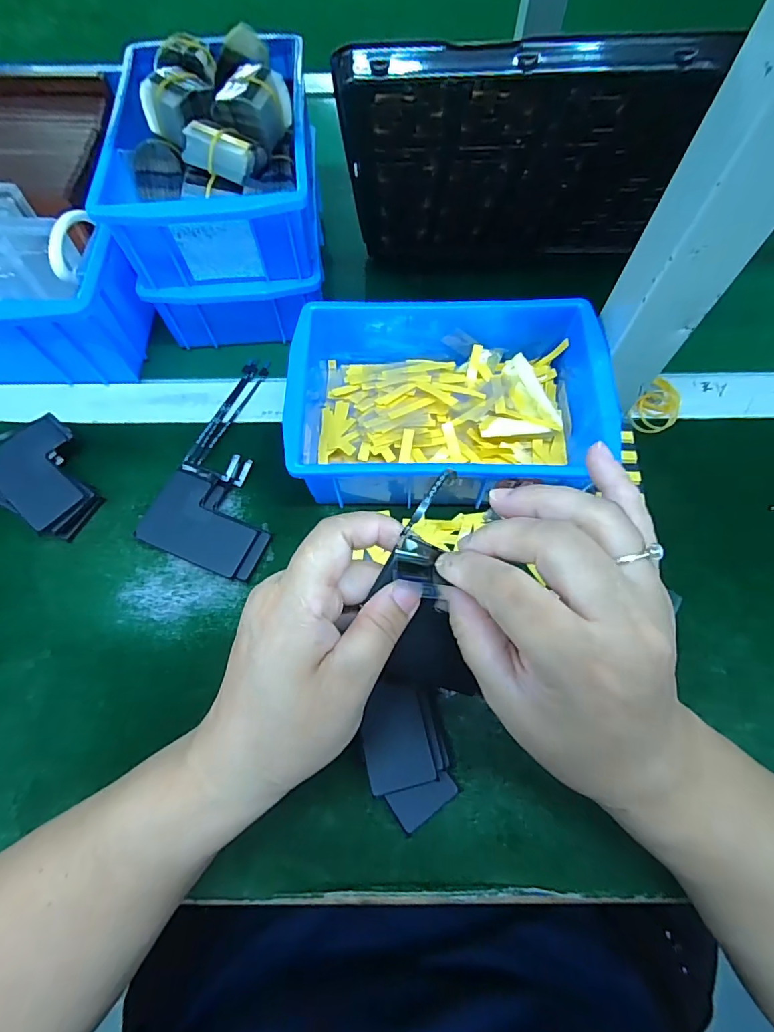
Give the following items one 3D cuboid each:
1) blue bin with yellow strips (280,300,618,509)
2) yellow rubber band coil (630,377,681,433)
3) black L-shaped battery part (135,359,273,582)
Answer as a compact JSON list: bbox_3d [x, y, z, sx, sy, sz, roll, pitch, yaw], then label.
[{"bbox_3d":[0.039,-0.083,0.326,0.202,0.068,0.147,-1,66,0],"label":"blue bin with yellow strips"},{"bbox_3d":[0.207,-0.083,0.356,0.031,0.009,0.044,36,71,15],"label":"yellow rubber band coil"},{"bbox_3d":[-0.103,-0.044,0.340,0.079,0.014,0.170,17,67,7],"label":"black L-shaped battery part"}]

